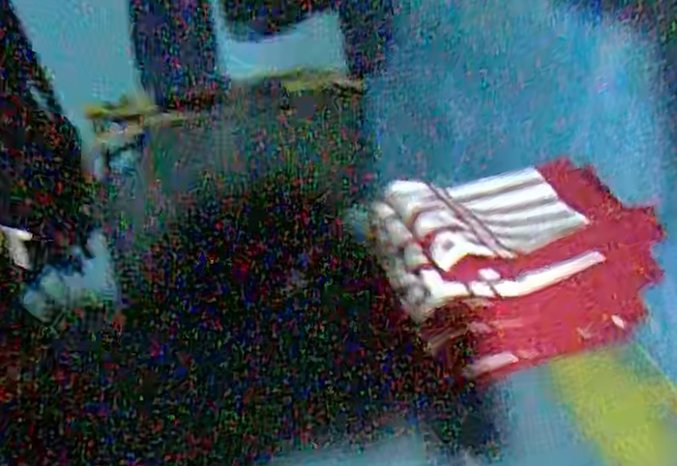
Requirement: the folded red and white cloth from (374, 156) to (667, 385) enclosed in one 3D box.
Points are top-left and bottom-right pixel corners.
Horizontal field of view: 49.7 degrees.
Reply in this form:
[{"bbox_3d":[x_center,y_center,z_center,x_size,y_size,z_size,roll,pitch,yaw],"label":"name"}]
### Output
[{"bbox_3d":[0.203,0.026,0.906,0.293,0.169,0.221,-7,35,-4],"label":"folded red and white cloth"}]

